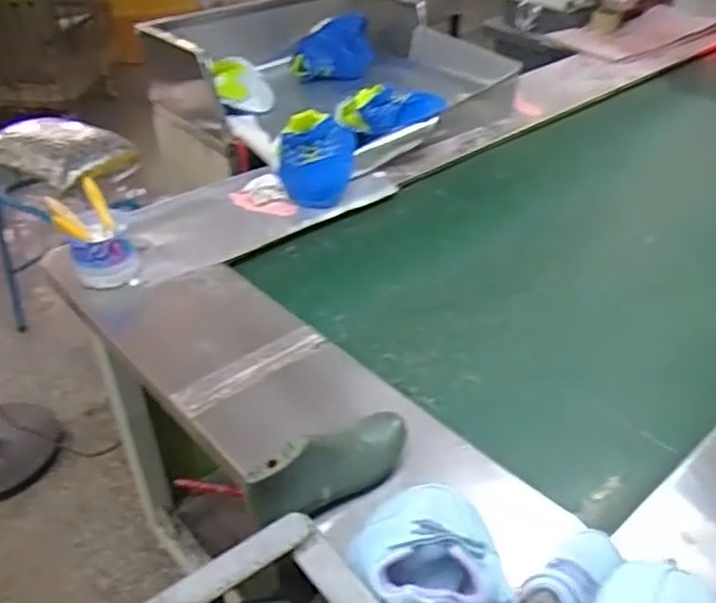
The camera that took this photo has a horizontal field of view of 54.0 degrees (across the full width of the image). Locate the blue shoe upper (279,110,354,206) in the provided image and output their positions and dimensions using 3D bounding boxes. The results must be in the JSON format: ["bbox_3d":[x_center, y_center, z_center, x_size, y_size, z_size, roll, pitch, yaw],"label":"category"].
[{"bbox_3d":[-0.085,-0.289,1.443,0.158,0.207,0.053,-1,-8,-3],"label":"blue shoe upper"}]

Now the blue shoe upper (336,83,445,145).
[{"bbox_3d":[0.069,-0.416,1.556,0.234,0.089,0.115,4,37,6],"label":"blue shoe upper"}]

